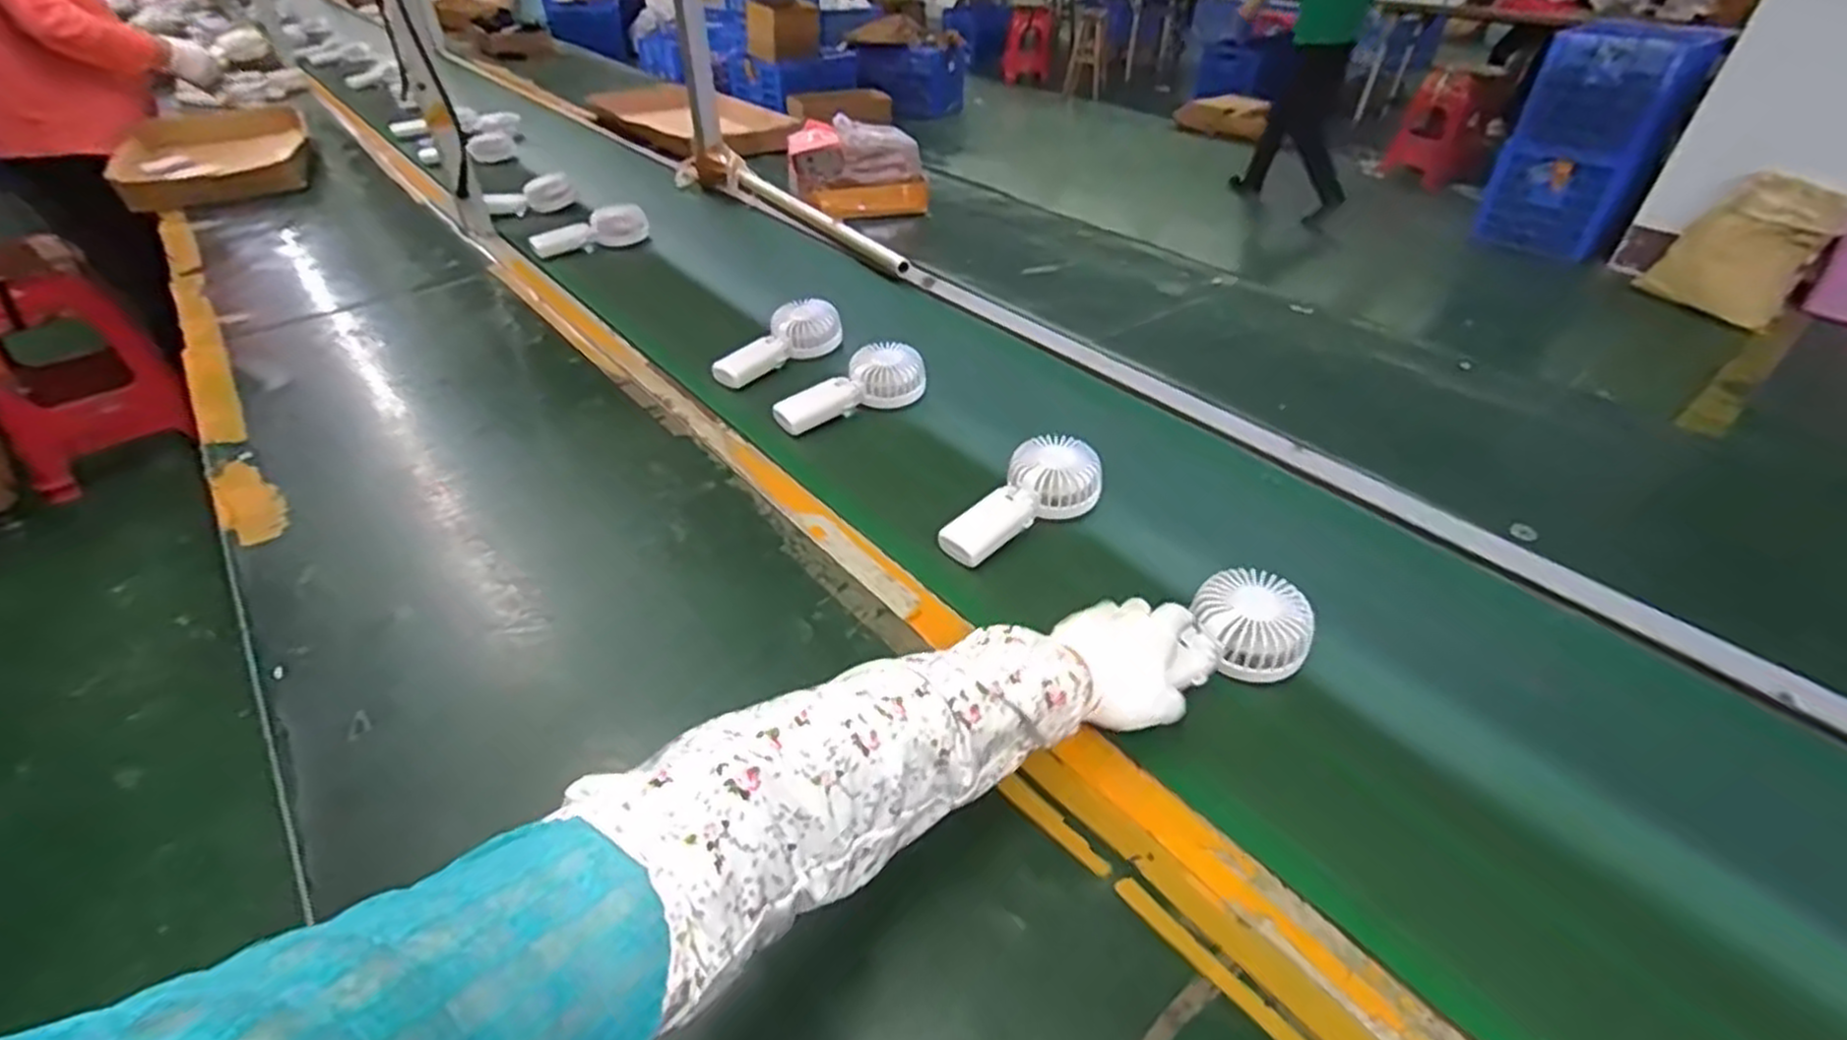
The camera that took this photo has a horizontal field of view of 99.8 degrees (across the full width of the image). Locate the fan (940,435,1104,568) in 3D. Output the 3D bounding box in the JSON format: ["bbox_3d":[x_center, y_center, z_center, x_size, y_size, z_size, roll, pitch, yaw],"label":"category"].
[{"bbox_3d":[0.093,-0.019,0.728,0.091,0.041,0.173,26,47,28],"label":"fan"}]

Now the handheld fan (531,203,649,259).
[{"bbox_3d":[-0.550,-0.480,1.289,0.190,0.042,0.069,-25,46,-29],"label":"handheld fan"}]

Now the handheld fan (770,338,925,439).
[{"bbox_3d":[-0.082,-0.149,0.888,0.188,0.043,0.078,-31,49,-31],"label":"handheld fan"}]

